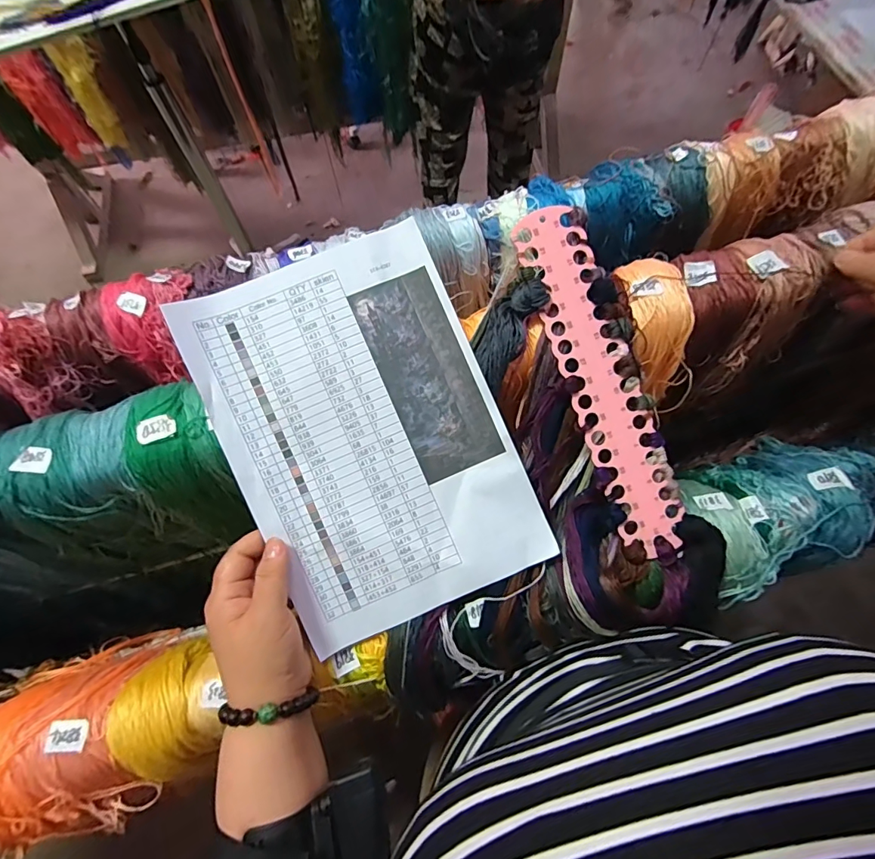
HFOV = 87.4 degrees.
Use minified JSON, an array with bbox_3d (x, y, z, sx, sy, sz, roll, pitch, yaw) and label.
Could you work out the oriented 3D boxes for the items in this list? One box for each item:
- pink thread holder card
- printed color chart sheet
[{"bbox_3d":[0.132,-0.037,0.375,0.051,0.007,0.291,-21,92,-3],"label":"pink thread holder card"},{"bbox_3d":[-0.055,0.003,0.363,0.204,0.013,0.294,-23,90,-4],"label":"printed color chart sheet"}]

